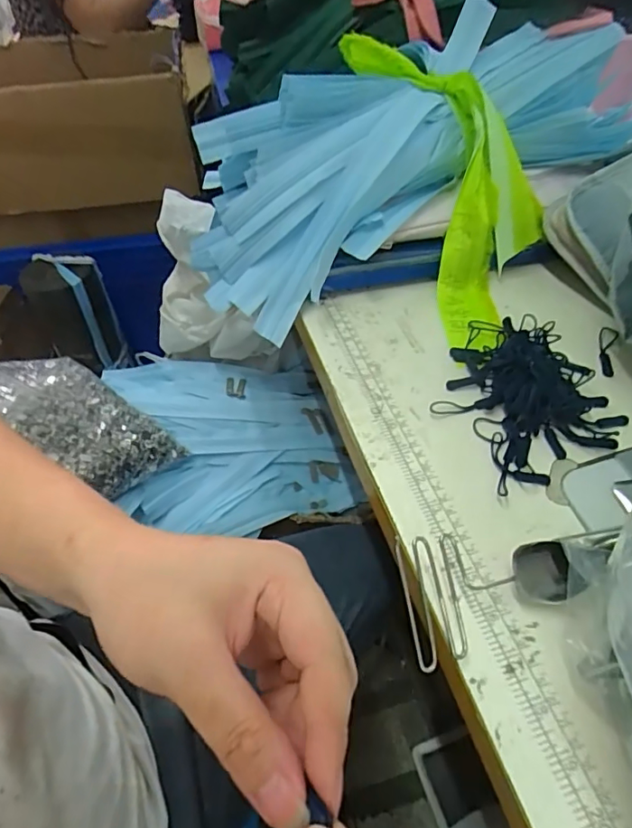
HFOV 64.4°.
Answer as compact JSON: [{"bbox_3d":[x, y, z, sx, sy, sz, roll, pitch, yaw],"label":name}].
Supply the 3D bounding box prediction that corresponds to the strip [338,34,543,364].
[{"bbox_3d":[0.142,-0.224,0.499,0.167,0.056,0.328,-11,86,-5],"label":"strip"}]

